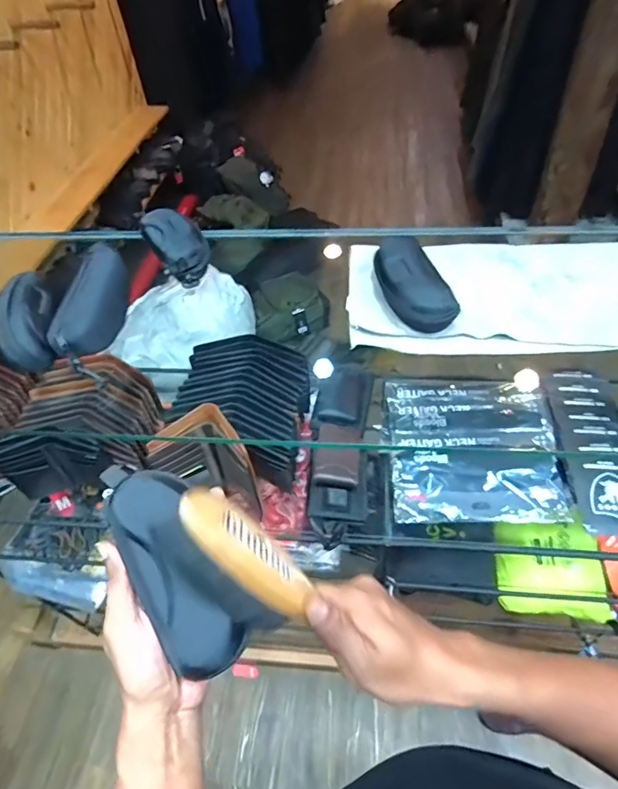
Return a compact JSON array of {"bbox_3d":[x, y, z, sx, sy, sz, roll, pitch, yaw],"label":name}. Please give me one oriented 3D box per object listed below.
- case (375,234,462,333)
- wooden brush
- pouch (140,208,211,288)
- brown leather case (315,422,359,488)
[{"bbox_3d":[0.120,-0.134,0.566,0.067,0.050,0.140,-16,51,-8],"label":"case"},{"bbox_3d":[-0.042,0.110,0.324,0.031,0.122,0.041,-18,31,52],"label":"wooden brush"},{"bbox_3d":[-0.189,-0.214,0.662,0.070,0.041,0.156,-25,53,-15],"label":"pouch"},{"bbox_3d":[0.047,0.099,0.760,0.071,0.033,0.119,1,50,6],"label":"brown leather case"}]

